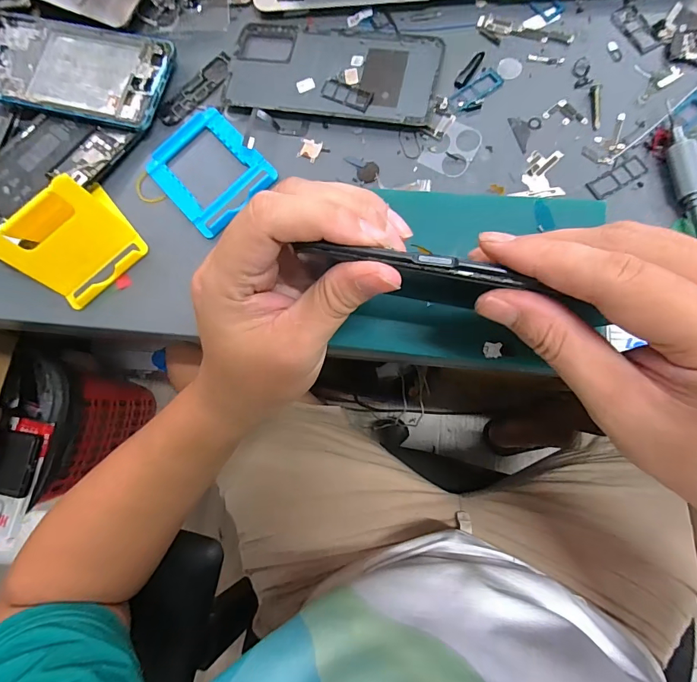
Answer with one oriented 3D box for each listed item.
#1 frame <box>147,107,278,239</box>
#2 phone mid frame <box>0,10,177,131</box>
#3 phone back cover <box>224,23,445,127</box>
[{"bbox_3d":[-0.104,-0.128,0.305,0.071,0.006,0.087,-42,78,-2],"label":"frame"},{"bbox_3d":[-0.220,-0.214,0.320,0.163,0.009,0.077,14,82,9],"label":"phone mid frame"},{"bbox_3d":[-0.013,-0.201,0.301,0.156,0.004,0.072,11,81,9],"label":"phone back cover"}]

